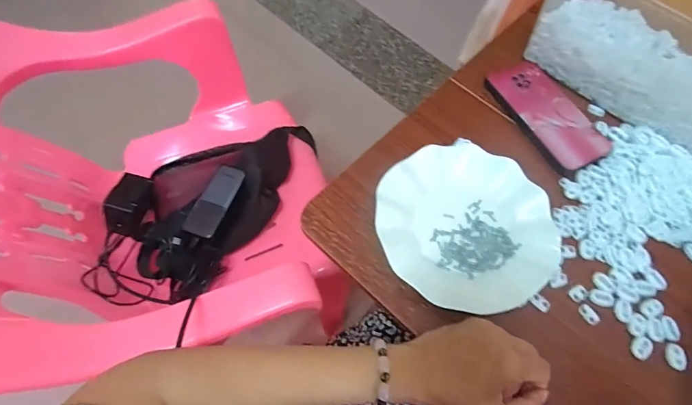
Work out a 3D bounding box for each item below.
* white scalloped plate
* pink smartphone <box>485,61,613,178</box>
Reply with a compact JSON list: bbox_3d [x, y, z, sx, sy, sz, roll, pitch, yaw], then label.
[{"bbox_3d":[0.126,0.024,0.430,0.183,0.019,0.177,1,64,-3],"label":"white scalloped plate"},{"bbox_3d":[0.258,-0.116,0.510,0.088,0.013,0.163,-27,69,-15],"label":"pink smartphone"}]

